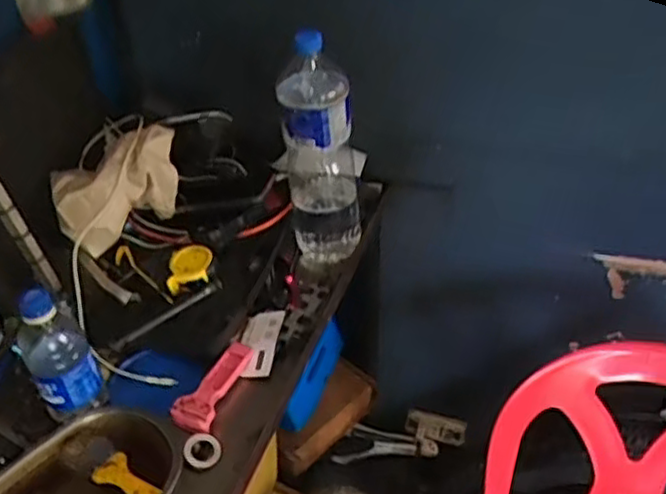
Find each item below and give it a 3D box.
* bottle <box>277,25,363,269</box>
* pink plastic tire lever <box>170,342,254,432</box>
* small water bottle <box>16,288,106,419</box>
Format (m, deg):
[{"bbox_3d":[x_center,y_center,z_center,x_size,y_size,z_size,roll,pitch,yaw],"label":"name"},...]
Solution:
[{"bbox_3d":[-0.015,-0.120,0.917,0.096,0.304,0.098,-2,38,1],"label":"bottle"},{"bbox_3d":[-0.134,0.152,0.777,0.046,0.011,0.121,11,40,17],"label":"pink plastic tire lever"},{"bbox_3d":[-0.285,0.108,0.718,0.064,0.153,0.059,-22,42,-22],"label":"small water bottle"}]

